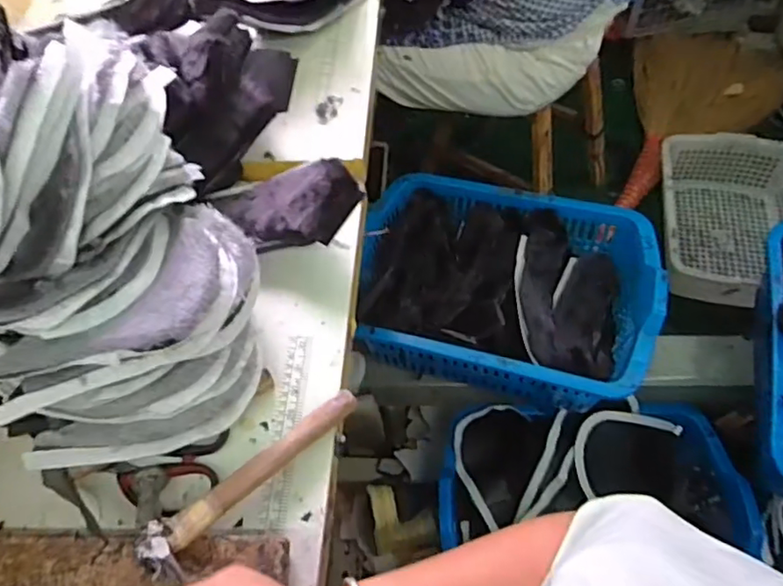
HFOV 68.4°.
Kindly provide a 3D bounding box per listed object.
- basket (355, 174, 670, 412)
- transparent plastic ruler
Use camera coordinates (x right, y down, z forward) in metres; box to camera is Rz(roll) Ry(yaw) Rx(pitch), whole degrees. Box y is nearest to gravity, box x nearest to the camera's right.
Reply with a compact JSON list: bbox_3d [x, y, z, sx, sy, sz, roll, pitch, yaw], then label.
[{"bbox_3d":[0.207,-0.017,1.082,0.520,0.156,0.400,13,59,12],"label":"basket"},{"bbox_3d":[-0.101,0.127,0.557,0.026,0.009,0.191,3,58,2],"label":"transparent plastic ruler"}]

